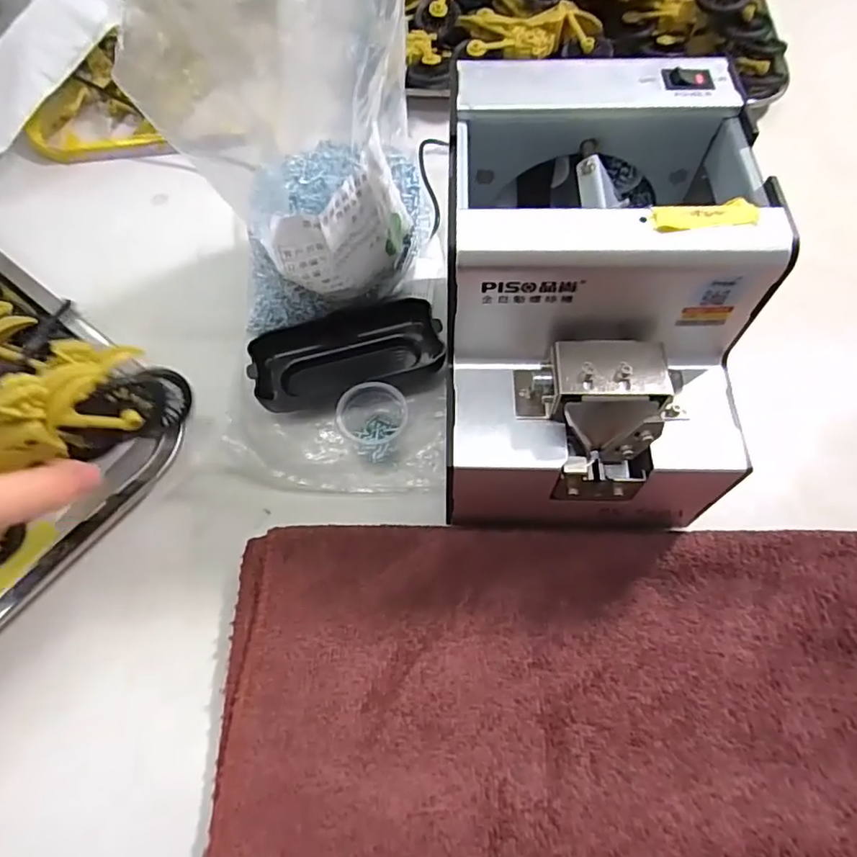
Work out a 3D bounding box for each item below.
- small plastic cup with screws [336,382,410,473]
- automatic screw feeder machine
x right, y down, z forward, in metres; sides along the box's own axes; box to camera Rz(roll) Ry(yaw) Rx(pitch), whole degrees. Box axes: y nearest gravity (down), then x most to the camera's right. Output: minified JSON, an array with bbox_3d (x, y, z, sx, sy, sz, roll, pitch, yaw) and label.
[{"bbox_3d":[-0.030,-0.003,0.318,0.035,0.033,0.033,-1,63,1],"label":"small plastic cup with screws"},{"bbox_3d":[0.071,-0.053,0.275,0.129,0.139,0.180,-3,63,0],"label":"automatic screw feeder machine"}]

